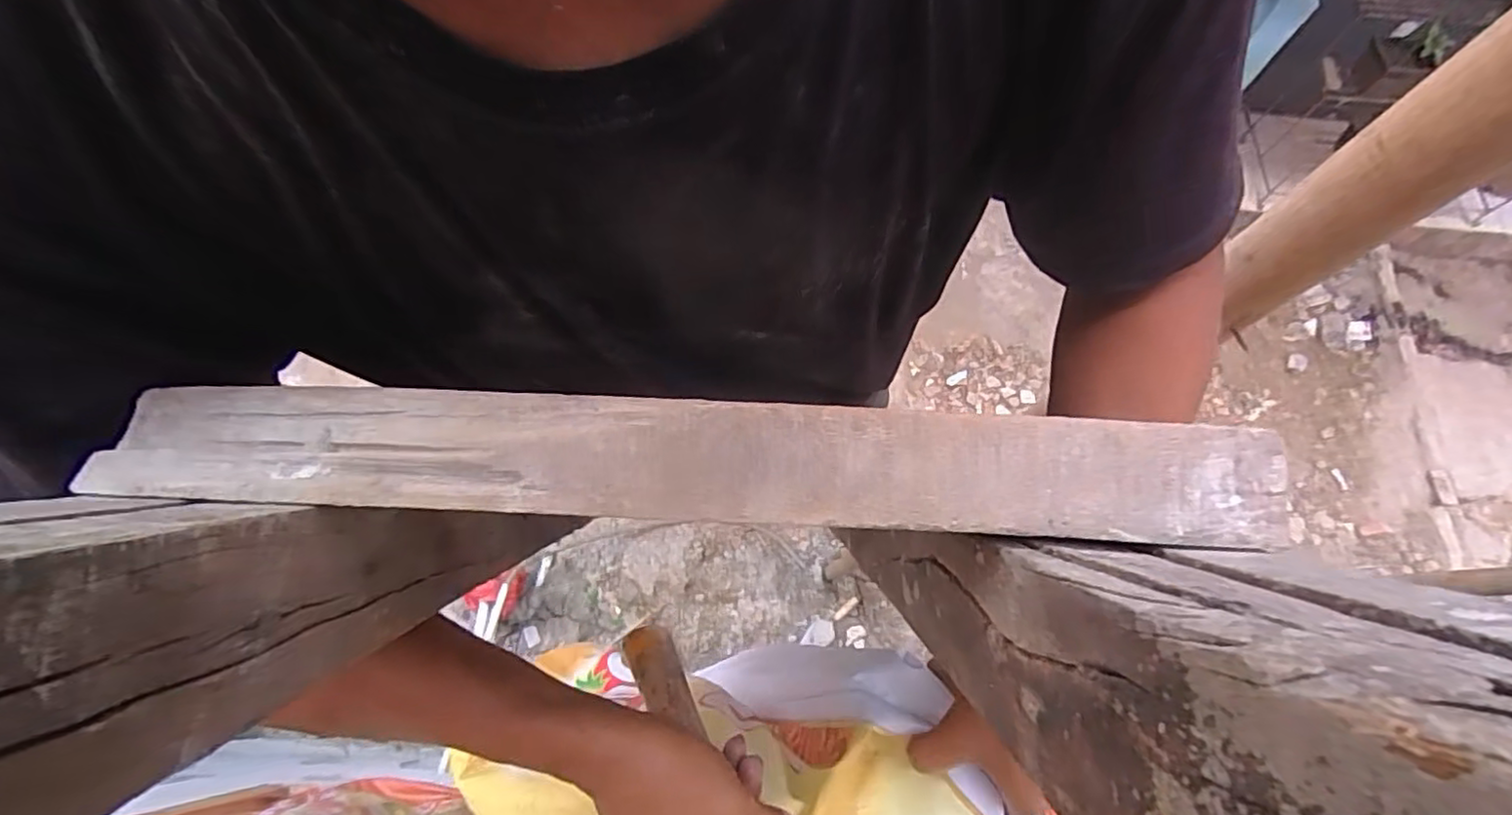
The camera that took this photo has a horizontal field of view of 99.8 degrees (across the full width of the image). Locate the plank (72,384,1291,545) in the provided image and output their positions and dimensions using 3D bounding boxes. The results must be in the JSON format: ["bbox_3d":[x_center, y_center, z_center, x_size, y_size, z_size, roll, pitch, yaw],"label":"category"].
[{"bbox_3d":[-0.019,0.018,0.208,0.372,0.016,0.039,3,67,0],"label":"plank"}]

